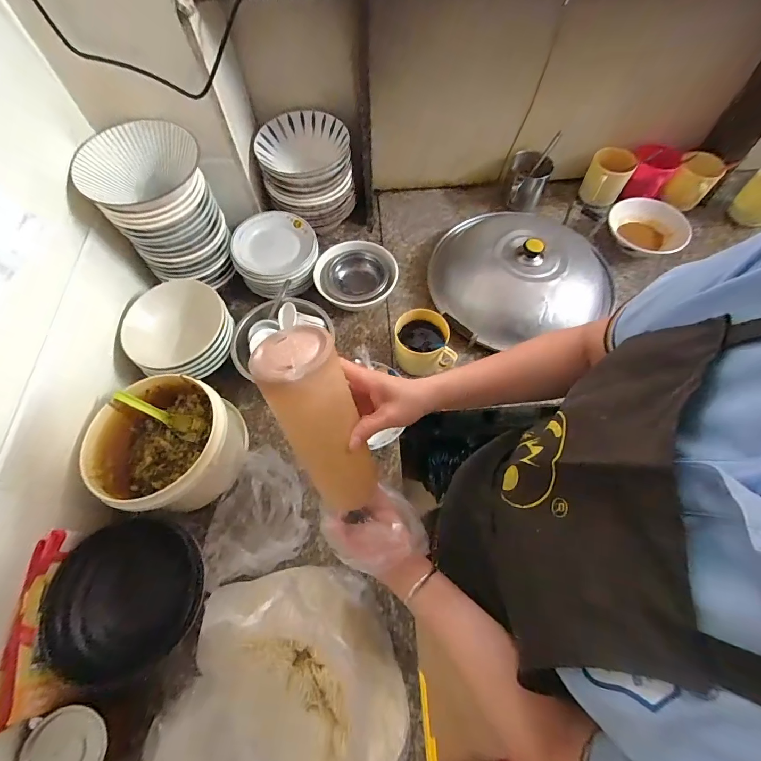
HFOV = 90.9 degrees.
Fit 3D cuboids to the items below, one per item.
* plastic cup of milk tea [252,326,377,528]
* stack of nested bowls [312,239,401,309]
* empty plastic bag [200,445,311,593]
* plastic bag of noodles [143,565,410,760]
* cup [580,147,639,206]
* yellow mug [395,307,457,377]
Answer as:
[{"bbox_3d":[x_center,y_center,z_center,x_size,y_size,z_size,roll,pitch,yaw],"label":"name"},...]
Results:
[{"bbox_3d":[-0.052,0.059,0.375,0.066,0.228,0.060,-8,39,7],"label":"plastic cup of milk tea"},{"bbox_3d":[-0.044,-0.210,0.798,0.169,0.087,0.146,-37,68,-16],"label":"stack of nested bowls"},{"bbox_3d":[-0.194,0.232,0.615,0.147,0.050,0.207,28,67,5],"label":"empty plastic bag"},{"bbox_3d":[-0.115,0.403,0.458,0.291,0.117,0.304,9,64,6],"label":"plastic bag of noodles"},{"bbox_3d":[0.549,-0.487,0.919,0.093,0.108,0.111,26,67,13],"label":"cup"},{"bbox_3d":[0.083,-0.070,0.721,0.106,0.097,0.099,1,63,2],"label":"yellow mug"}]

